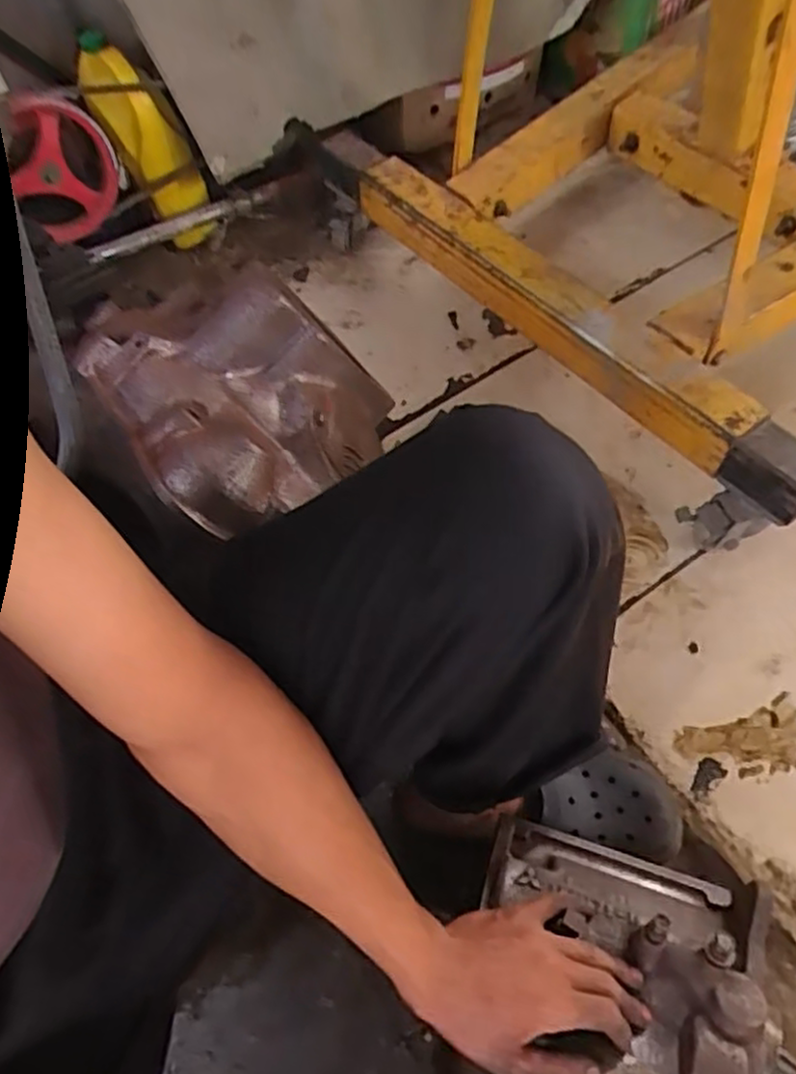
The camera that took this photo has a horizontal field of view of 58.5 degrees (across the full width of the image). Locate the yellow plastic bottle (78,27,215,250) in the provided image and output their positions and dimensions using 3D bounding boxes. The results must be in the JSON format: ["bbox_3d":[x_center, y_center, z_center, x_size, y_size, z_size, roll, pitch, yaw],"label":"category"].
[{"bbox_3d":[-0.399,-0.624,1.122,0.094,0.297,0.097,-44,38,-20],"label":"yellow plastic bottle"}]

